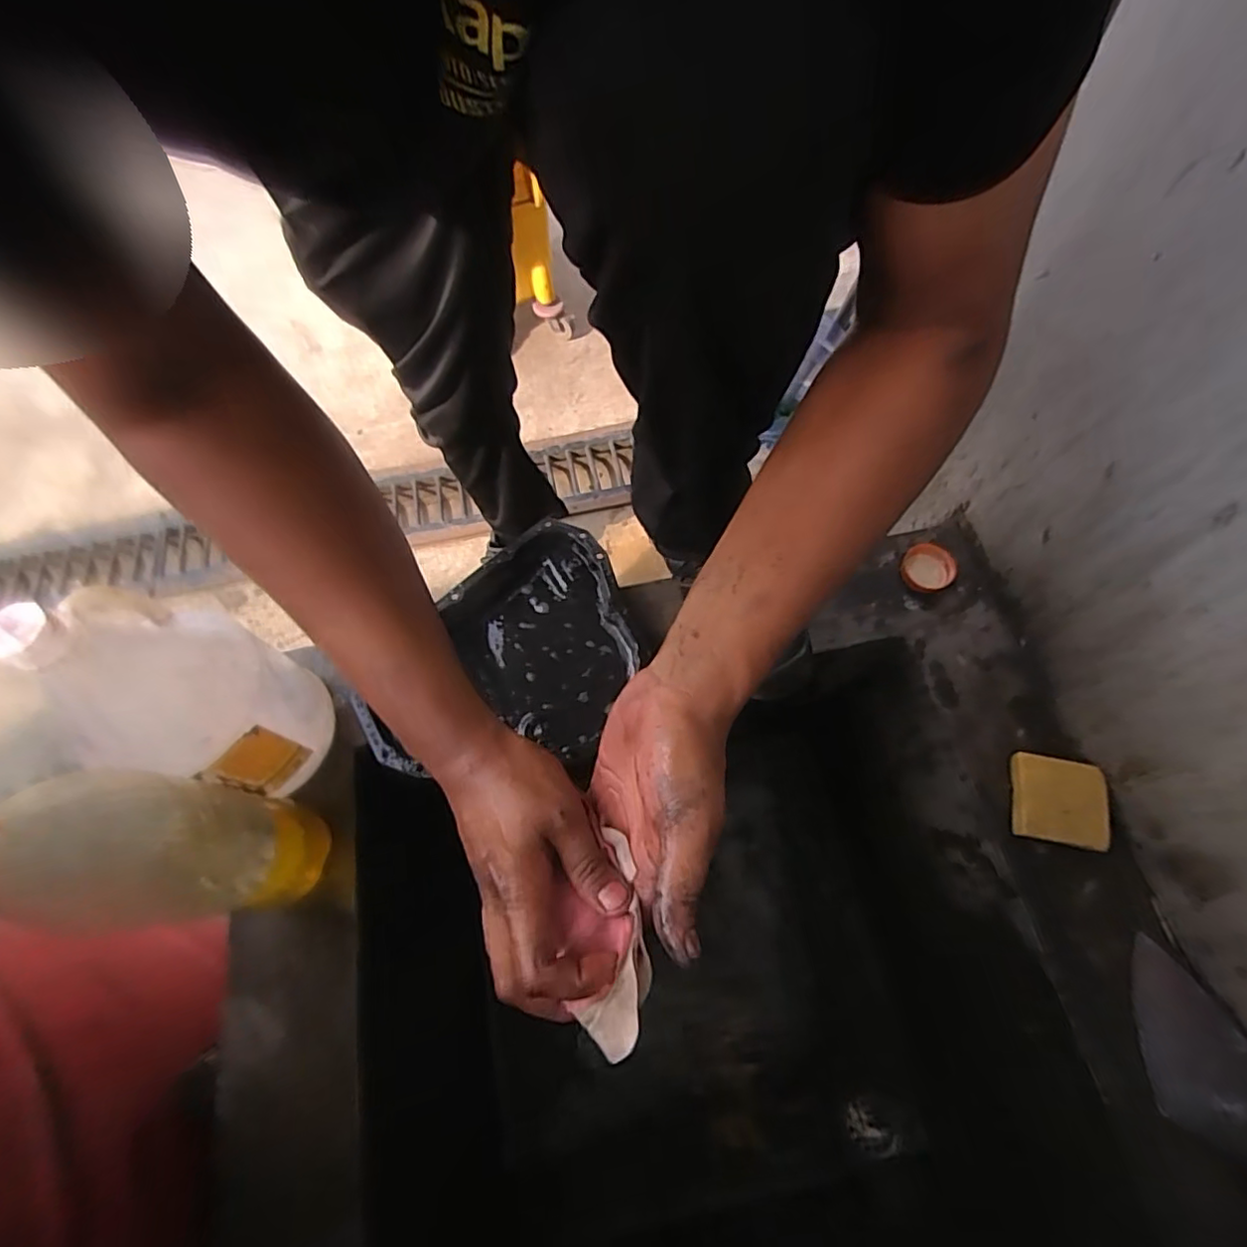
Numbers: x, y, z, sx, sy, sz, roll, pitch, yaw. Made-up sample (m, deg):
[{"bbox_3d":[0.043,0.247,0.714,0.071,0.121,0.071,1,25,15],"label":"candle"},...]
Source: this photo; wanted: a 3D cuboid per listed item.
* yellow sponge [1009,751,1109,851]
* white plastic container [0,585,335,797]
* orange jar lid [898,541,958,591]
[{"bbox_3d":[0.402,0.165,0.558,0.071,0.033,0.074,11,67,6],"label":"yellow sponge"},{"bbox_3d":[-0.348,0.056,0.484,0.117,0.246,0.137,20,68,10],"label":"white plastic container"},{"bbox_3d":[0.337,-0.061,0.665,0.055,0.022,0.050,-1,66,2],"label":"orange jar lid"}]

